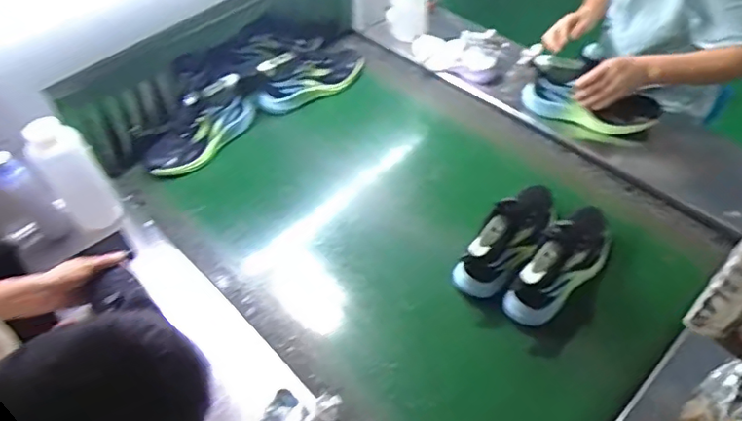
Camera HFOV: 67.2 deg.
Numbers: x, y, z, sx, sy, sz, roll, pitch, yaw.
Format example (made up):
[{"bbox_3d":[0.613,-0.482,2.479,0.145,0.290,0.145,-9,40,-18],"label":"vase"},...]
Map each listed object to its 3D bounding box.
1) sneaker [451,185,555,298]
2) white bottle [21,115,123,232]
[{"bbox_3d":[0.272,0.044,1.056,0.268,0.139,0.086,-37,58,-23],"label":"sneaker"},{"bbox_3d":[-0.594,-0.061,1.132,0.099,0.266,0.093,-34,56,-21],"label":"white bottle"}]

